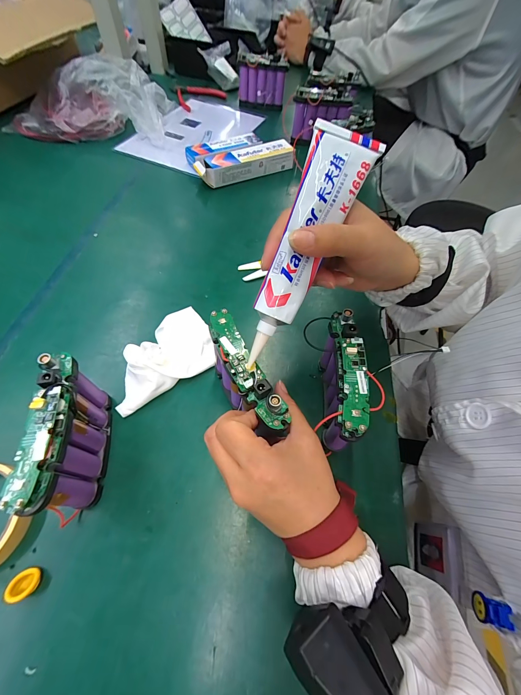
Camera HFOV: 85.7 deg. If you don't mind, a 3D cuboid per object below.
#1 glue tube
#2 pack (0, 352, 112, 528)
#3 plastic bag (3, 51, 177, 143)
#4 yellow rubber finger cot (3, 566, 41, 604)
[{"bbox_3d":[0.028,-0.067,0.196,0.040,0.018,0.167,25,100,14],"label":"glue tube"},{"bbox_3d":[-0.160,0.073,0.239,0.024,0.094,0.119,-8,59,-6],"label":"pack"},{"bbox_3d":[-0.360,-0.526,0.594,0.318,0.097,0.201,0,59,-1],"label":"plastic bag"},{"bbox_3d":[-0.186,0.186,0.221,0.020,0.013,0.019,1,59,-1],"label":"yellow rubber finger cot"}]

